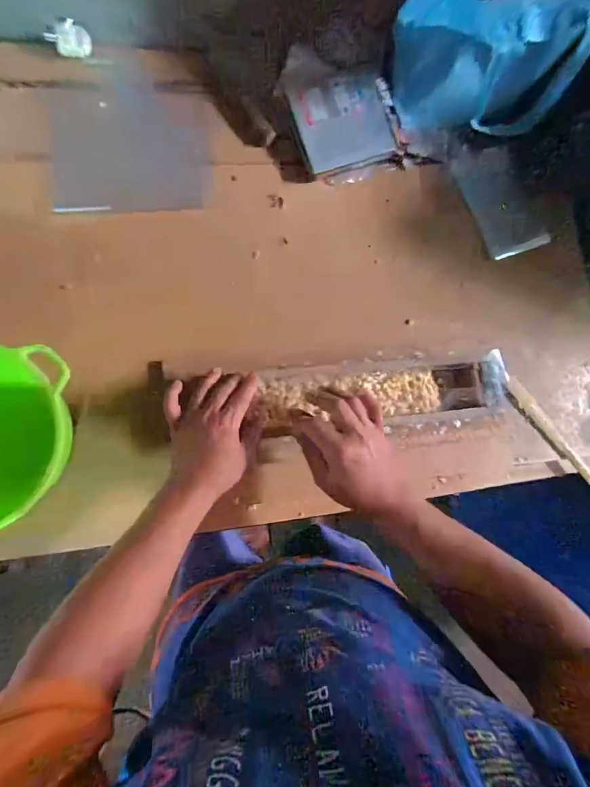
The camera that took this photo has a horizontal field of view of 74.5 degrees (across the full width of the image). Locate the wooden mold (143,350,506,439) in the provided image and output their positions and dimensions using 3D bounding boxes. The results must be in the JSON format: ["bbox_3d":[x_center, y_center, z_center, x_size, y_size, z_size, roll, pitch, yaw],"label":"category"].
[{"bbox_3d":[0.068,0.004,0.531,0.493,0.053,0.097,-3,86,-13],"label":"wooden mold"}]

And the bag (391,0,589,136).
[{"bbox_3d":[0.269,-0.491,0.525,0.245,0.211,0.142,10,85,-7],"label":"bag"}]

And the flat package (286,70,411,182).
[{"bbox_3d":[0.083,-0.411,0.598,0.164,0.026,0.146,-18,104,-7],"label":"flat package"}]

